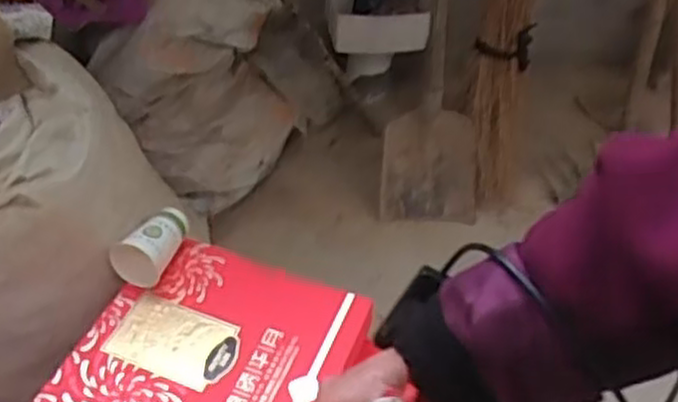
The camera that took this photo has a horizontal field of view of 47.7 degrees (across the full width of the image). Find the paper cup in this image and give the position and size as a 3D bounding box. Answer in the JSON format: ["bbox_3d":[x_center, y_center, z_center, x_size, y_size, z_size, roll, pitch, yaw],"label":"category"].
[{"bbox_3d":[-0.272,0.067,1.140,0.069,0.083,0.123,26,50,18],"label":"paper cup"}]

